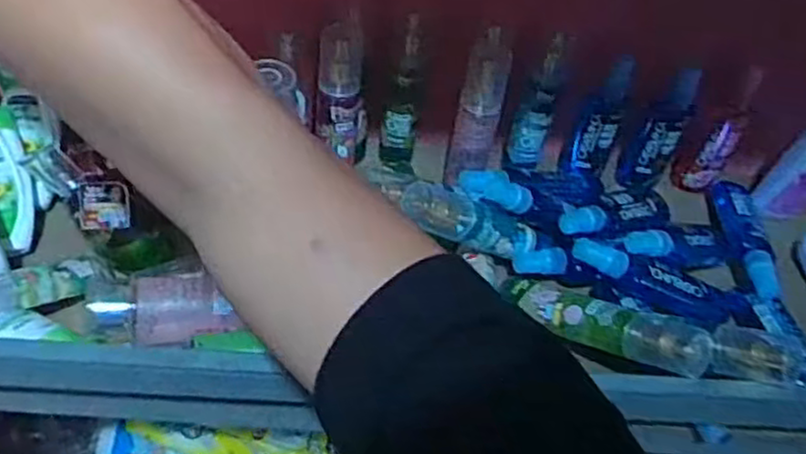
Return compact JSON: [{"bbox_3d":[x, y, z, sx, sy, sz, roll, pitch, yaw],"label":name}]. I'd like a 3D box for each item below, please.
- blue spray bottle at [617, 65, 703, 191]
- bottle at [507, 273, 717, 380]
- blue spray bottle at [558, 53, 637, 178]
[{"bbox_3d":[0.245,-0.097,0.694,0.044,0.138,0.044,23,45,16],"label":"blue spray bottle"},{"bbox_3d":[0.145,0.067,0.547,0.163,0.033,0.035,18,41,37],"label":"bottle"},{"bbox_3d":[0.184,-0.100,0.688,0.046,0.130,0.042,20,45,12],"label":"blue spray bottle"}]

